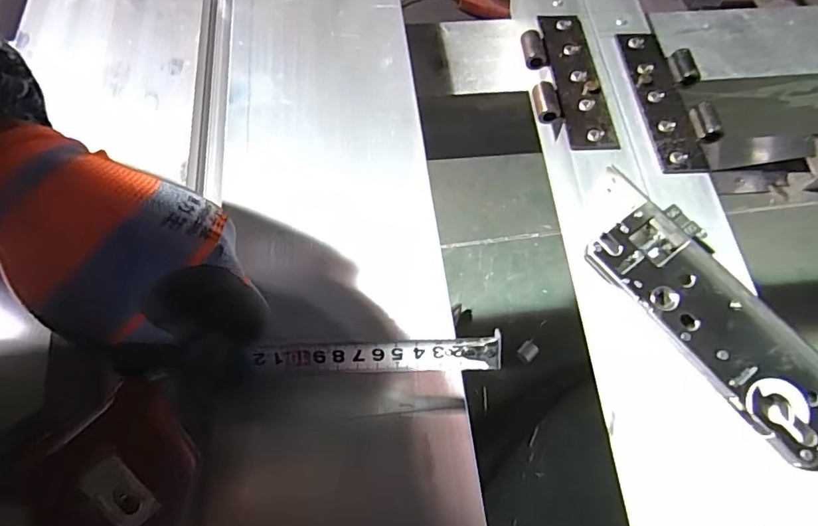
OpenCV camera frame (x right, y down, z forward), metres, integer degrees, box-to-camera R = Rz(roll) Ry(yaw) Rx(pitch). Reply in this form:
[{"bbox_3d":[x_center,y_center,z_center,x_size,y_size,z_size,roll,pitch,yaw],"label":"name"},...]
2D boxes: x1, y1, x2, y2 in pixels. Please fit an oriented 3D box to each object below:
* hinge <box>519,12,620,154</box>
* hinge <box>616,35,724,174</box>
[{"bbox_3d":[0.130,-0.158,0.426,0.058,0.012,0.148,-2,63,-4],"label":"hinge"},{"bbox_3d":[0.218,-0.139,0.422,0.052,0.014,0.149,-1,63,-3],"label":"hinge"}]

